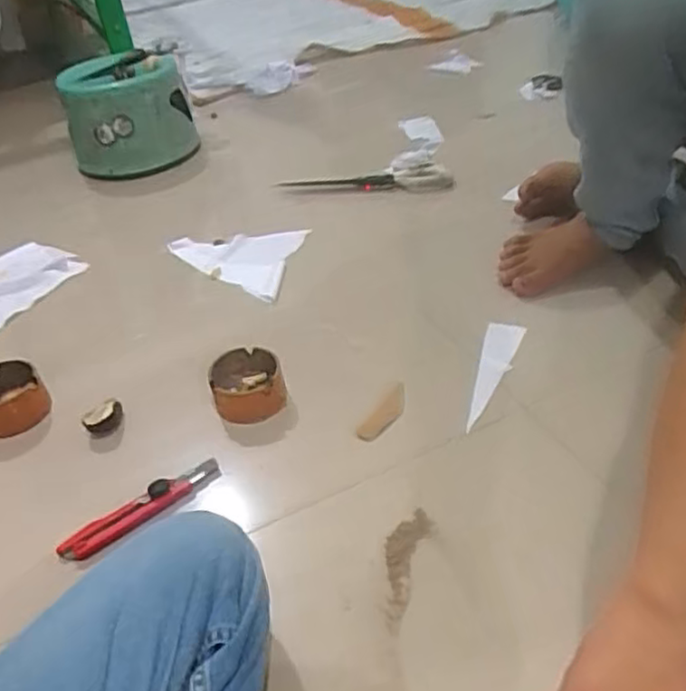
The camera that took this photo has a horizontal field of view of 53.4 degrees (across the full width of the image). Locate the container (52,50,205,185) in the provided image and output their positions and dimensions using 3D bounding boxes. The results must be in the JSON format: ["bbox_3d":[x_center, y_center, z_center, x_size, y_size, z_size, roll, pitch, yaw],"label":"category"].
[{"bbox_3d":[-0.423,-0.460,1.351,0.237,0.177,0.214,-15,39,-9],"label":"container"}]

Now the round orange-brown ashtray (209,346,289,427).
[{"bbox_3d":[-0.110,0.045,0.788,0.079,0.052,0.078,-5,38,4],"label":"round orange-brown ashtray"}]

